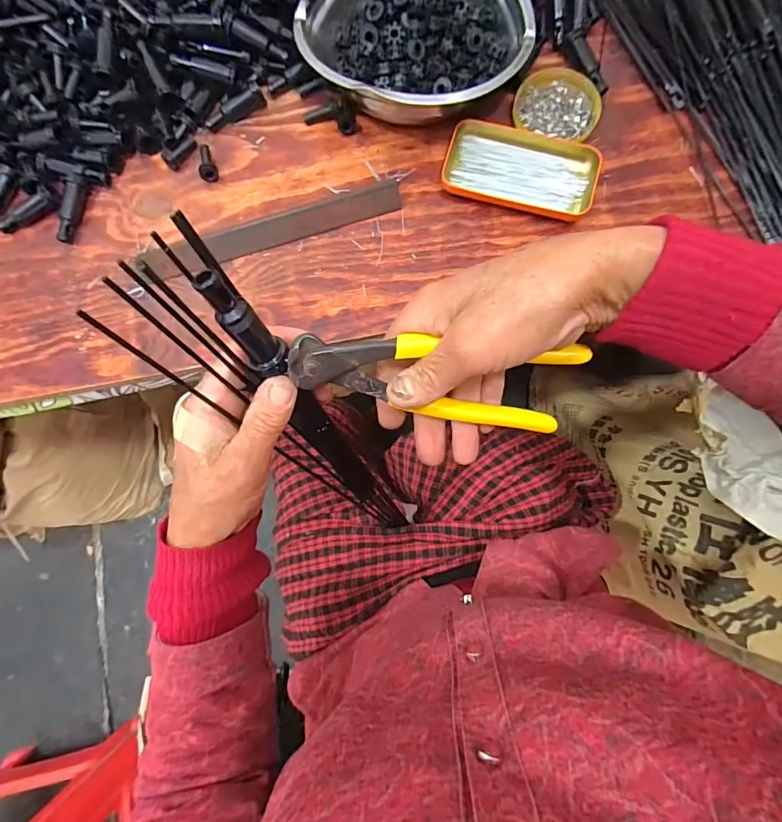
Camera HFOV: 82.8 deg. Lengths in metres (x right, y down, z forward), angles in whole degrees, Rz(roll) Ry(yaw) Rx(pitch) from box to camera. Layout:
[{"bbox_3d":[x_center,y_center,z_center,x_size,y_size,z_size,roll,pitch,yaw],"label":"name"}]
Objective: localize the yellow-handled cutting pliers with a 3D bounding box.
[{"bbox_3d":[0.027,-0.014,0.260,0.161,0.060,0.012,1,43,-2],"label":"yellow-handled cutting pliers"}]

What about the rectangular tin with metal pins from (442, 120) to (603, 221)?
[{"bbox_3d":[0.127,-0.237,0.433,0.143,0.018,0.079,20,82,5],"label":"rectangular tin with metal pins"}]

